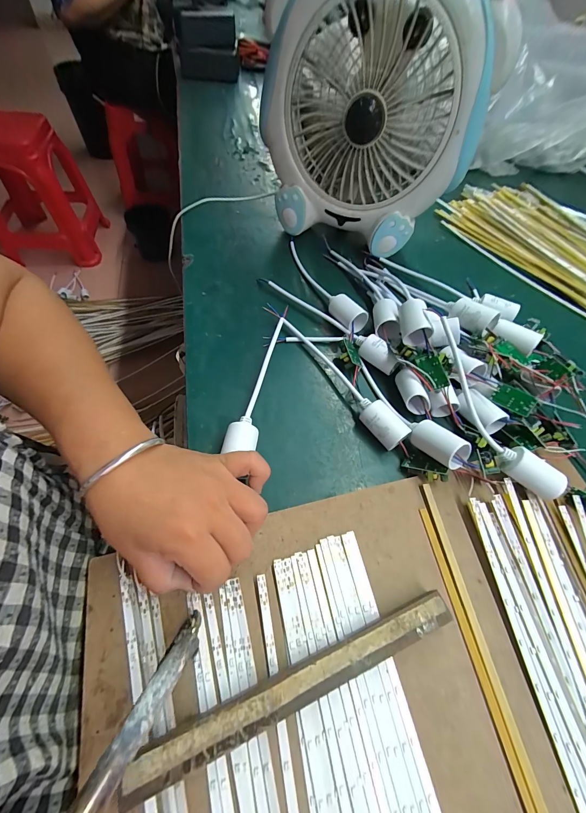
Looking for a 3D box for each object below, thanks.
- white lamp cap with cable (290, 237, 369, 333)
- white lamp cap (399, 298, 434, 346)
[{"bbox_3d":[0.031,-0.169,0.397,0.028,0.032,0.193,-23,64,-17],"label":"white lamp cap with cable"},{"bbox_3d":[0.124,-0.086,0.317,0.026,0.026,0.041,3,60,-3],"label":"white lamp cap"}]

